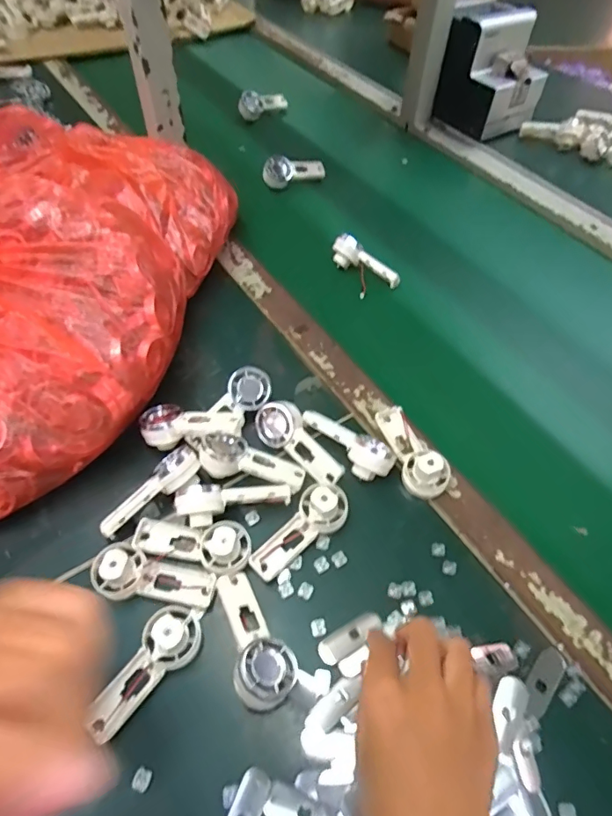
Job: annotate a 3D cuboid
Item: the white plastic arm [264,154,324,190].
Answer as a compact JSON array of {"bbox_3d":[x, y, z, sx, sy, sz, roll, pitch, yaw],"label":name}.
[{"bbox_3d":[-0.019,-0.351,0.745,0.097,0.043,0.033,-22,58,-16],"label":"white plastic arm"}]

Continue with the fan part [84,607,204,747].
[{"bbox_3d":[-0.115,0.178,0.346,0.091,0.026,0.038,-38,64,-24],"label":"fan part"}]

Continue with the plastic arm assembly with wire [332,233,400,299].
[{"bbox_3d":[0.070,-0.174,0.617,0.034,0.043,0.090,-35,63,-23],"label":"plastic arm assembly with wire"}]

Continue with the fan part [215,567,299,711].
[{"bbox_3d":[-0.041,0.162,0.353,0.040,0.015,0.094,-14,46,-32],"label":"fan part"}]

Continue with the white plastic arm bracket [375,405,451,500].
[{"bbox_3d":[0.097,0.034,0.451,0.038,0.031,0.093,-13,56,-10],"label":"white plastic arm bracket"}]

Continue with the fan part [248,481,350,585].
[{"bbox_3d":[-0.005,0.099,0.408,0.093,0.026,0.038,-41,65,-12],"label":"fan part"}]

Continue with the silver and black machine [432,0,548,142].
[{"bbox_3d":[0.291,-0.533,0.792,0.134,0.137,0.148,-34,61,-22],"label":"silver and black machine"}]

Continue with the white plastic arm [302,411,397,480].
[{"bbox_3d":[0.034,0.032,0.446,0.091,0.028,0.028,33,61,20],"label":"white plastic arm"}]

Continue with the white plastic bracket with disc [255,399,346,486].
[{"bbox_3d":[-0.008,0.032,0.445,0.040,0.017,0.091,-28,60,-19],"label":"white plastic bracket with disc"}]

